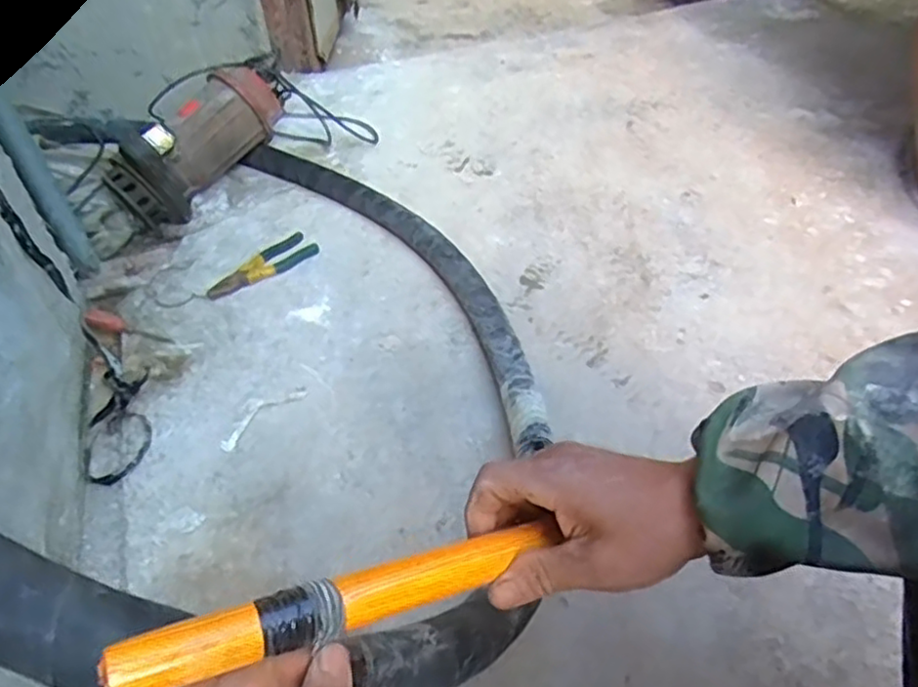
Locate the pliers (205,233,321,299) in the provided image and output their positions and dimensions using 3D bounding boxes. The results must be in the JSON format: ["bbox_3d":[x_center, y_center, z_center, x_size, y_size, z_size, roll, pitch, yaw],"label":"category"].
[{"bbox_3d":[-0.324,-0.130,1.088,0.071,0.022,0.189,35,57,30],"label":"pliers"}]

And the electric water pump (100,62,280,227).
[{"bbox_3d":[-0.466,-0.368,1.164,0.141,0.189,0.330,33,71,28],"label":"electric water pump"}]

